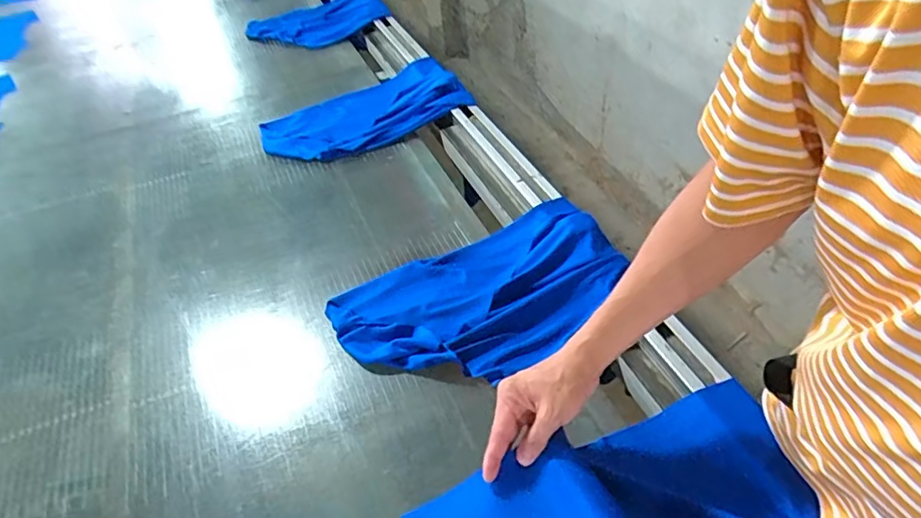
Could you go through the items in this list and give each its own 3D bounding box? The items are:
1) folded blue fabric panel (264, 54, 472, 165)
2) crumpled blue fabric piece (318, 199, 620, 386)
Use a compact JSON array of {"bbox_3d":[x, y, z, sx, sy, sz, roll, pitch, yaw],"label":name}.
[{"bbox_3d":[-0.193,-0.291,1.146,0.408,0.063,0.212,-23,47,-15],"label":"folded blue fabric panel"},{"bbox_3d":[0.039,0.047,0.769,0.394,0.048,0.244,-25,48,-17],"label":"crumpled blue fabric piece"}]

